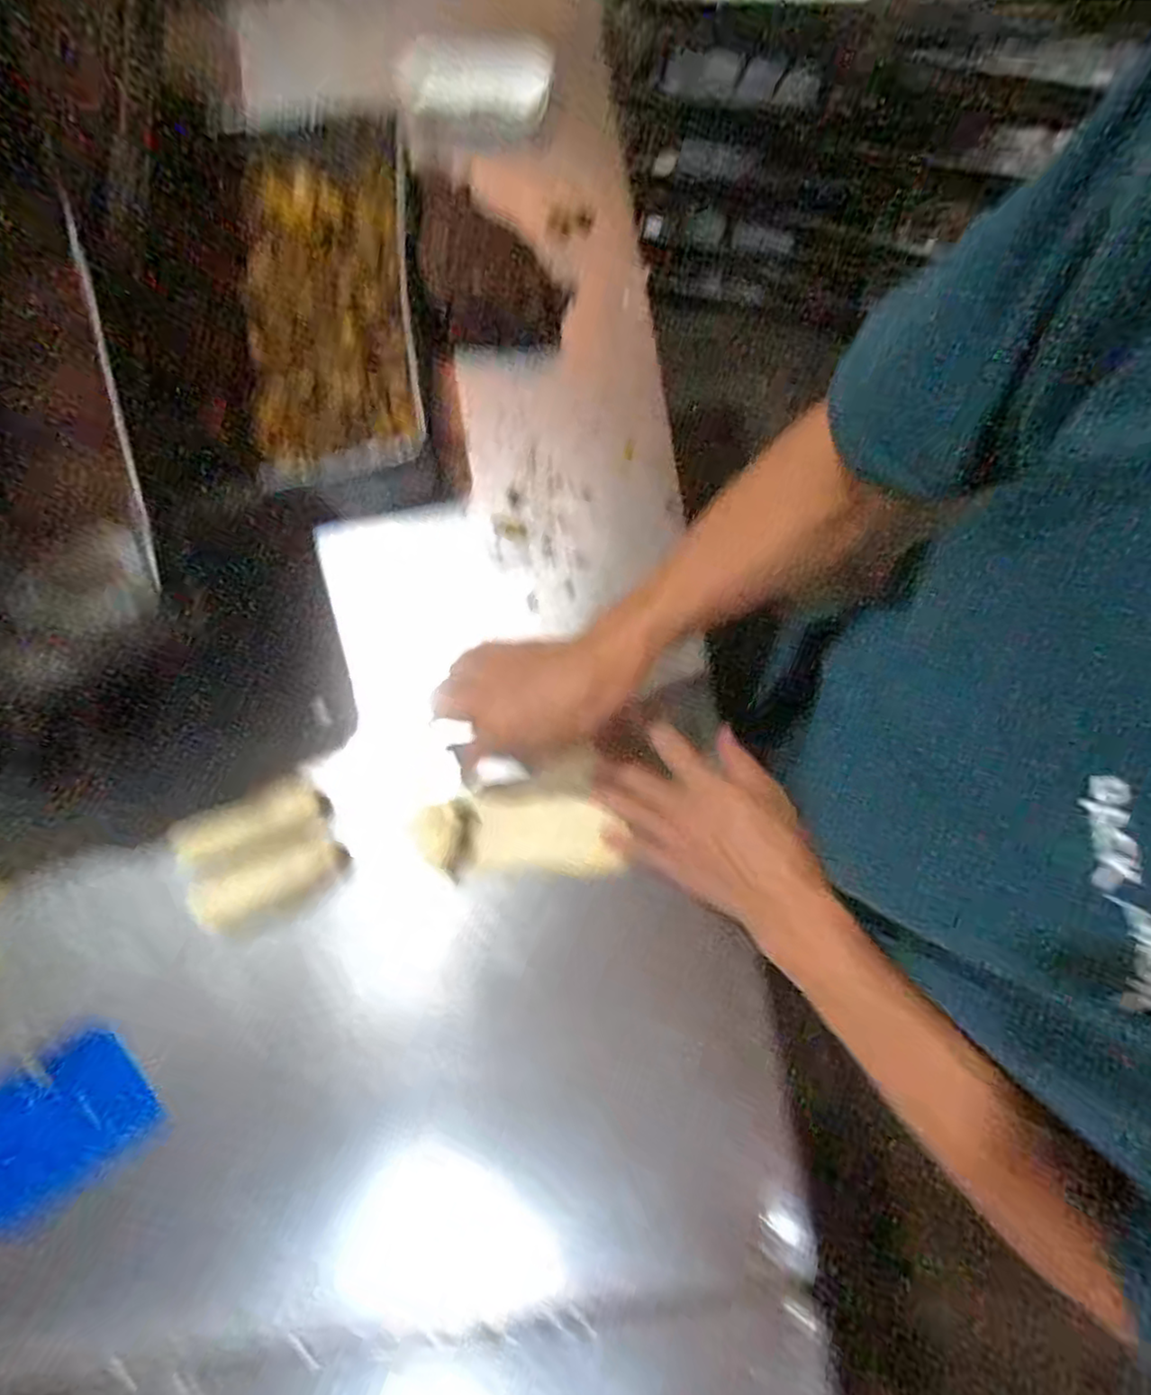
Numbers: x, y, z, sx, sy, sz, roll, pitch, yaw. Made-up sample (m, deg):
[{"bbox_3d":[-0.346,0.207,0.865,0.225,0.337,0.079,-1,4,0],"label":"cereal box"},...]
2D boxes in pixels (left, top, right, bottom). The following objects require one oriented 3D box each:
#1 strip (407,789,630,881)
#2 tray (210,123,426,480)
[{"bbox_3d":[-0.044,0.100,0.502,0.147,0.010,0.059,4,77,-1],"label":"strip"},{"bbox_3d":[-0.227,-0.335,0.579,0.179,0.038,0.349,-7,76,1],"label":"tray"}]

